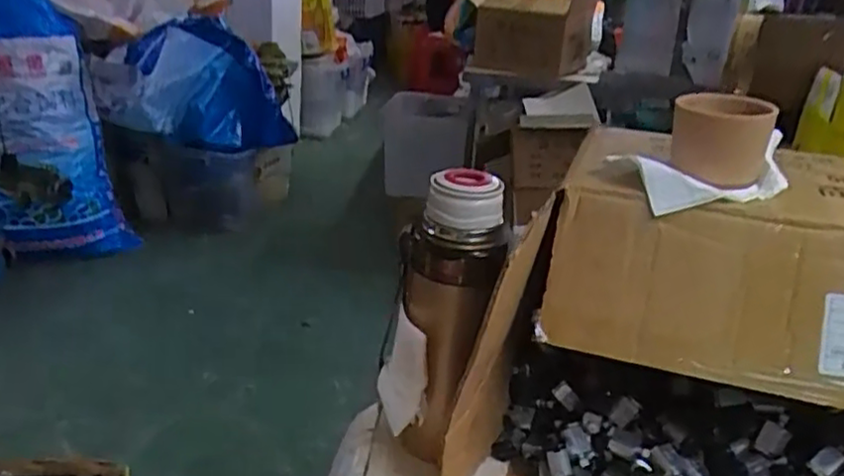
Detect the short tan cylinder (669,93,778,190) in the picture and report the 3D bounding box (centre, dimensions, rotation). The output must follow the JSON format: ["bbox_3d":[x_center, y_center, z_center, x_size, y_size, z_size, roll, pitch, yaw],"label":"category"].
[{"bbox_3d":[0.203,-0.066,0.473,0.064,0.059,0.051,13,25,21],"label":"short tan cylinder"}]

